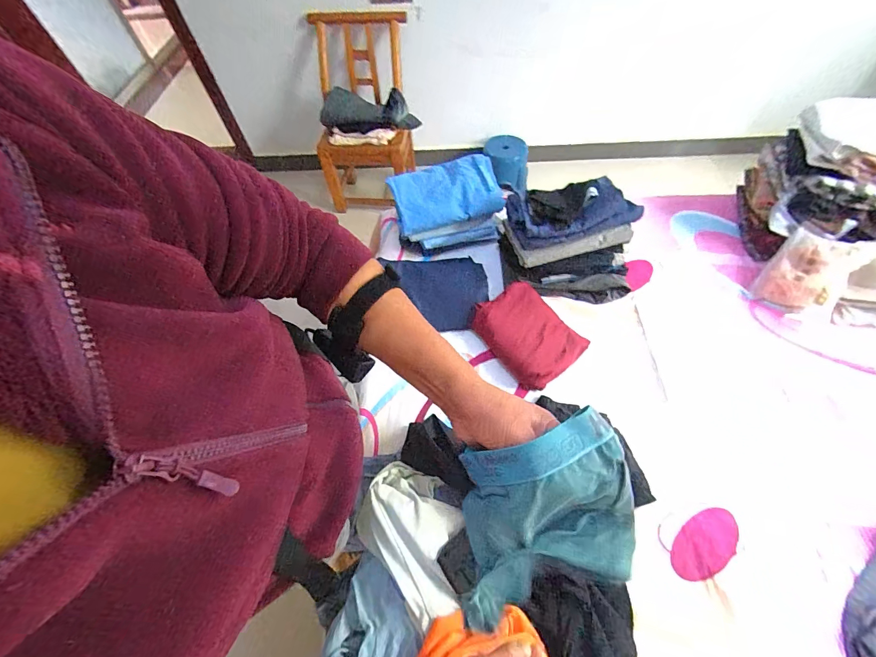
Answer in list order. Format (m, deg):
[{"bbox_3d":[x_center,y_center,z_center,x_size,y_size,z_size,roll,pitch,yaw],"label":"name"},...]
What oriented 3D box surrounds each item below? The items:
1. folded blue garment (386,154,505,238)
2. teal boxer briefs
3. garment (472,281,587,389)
[{"bbox_3d":[0.018,-0.370,1.028,0.285,0.043,0.185,-15,76,-4],"label":"folded blue garment"},{"bbox_3d":[0.094,0.169,0.337,0.156,0.118,0.129,-12,58,-4],"label":"teal boxer briefs"},{"bbox_3d":[0.204,0.008,0.891,0.195,0.054,0.237,-35,62,-17],"label":"garment"}]

